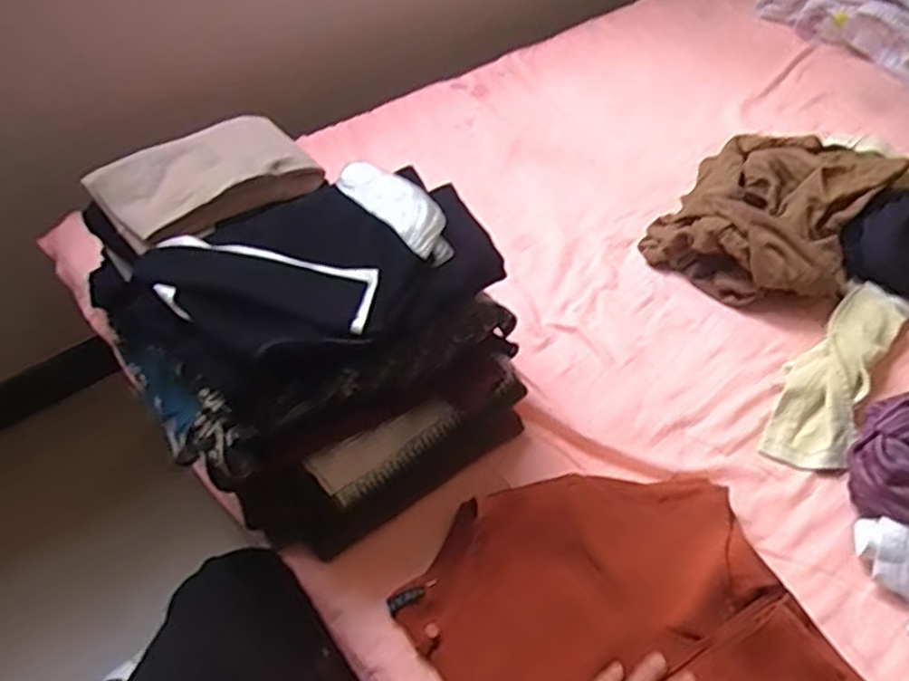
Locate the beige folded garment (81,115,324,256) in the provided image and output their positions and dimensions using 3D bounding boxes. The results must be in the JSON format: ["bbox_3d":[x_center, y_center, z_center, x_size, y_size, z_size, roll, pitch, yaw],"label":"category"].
[{"bbox_3d":[-0.252,-0.177,0.710,0.220,0.049,0.139,-36,57,-28],"label":"beige folded garment"}]

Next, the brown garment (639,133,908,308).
[{"bbox_3d":[0.399,-0.161,0.857,0.226,0.090,0.296,33,56,27],"label":"brown garment"}]

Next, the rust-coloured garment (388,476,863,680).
[{"bbox_3d":[0.148,0.257,0.526,0.304,0.030,0.348,-17,50,-14],"label":"rust-coloured garment"}]

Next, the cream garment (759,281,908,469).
[{"bbox_3d":[0.410,0.024,0.719,0.077,0.030,0.280,29,54,24],"label":"cream garment"}]

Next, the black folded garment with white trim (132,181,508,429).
[{"bbox_3d":[-0.109,-0.067,0.582,0.285,0.046,0.210,-35,56,-27],"label":"black folded garment with white trim"}]

